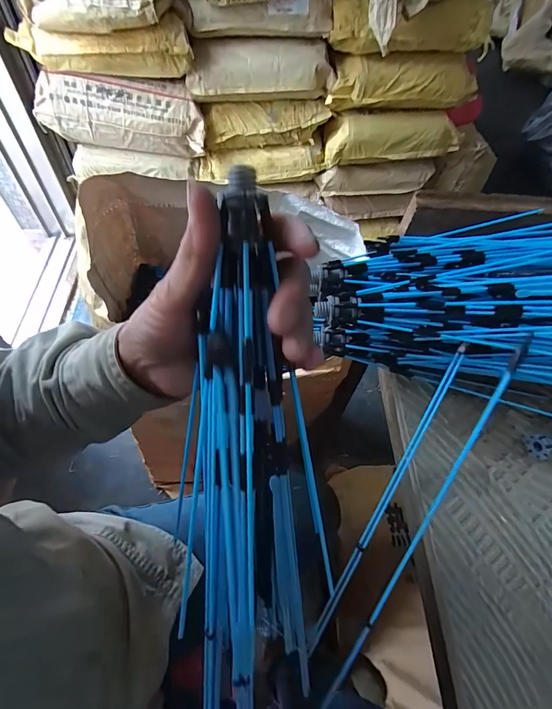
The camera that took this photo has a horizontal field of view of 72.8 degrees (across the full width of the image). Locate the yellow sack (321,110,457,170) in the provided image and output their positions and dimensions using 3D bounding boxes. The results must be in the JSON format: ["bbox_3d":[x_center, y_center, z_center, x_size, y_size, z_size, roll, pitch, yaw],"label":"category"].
[{"bbox_3d":[0.381,-0.727,1.237,0.438,0.137,0.116,-6,58,-9],"label":"yellow sack"}]

